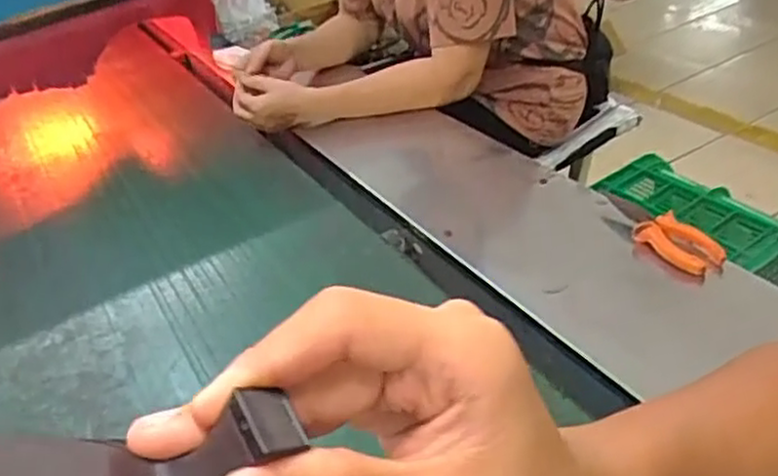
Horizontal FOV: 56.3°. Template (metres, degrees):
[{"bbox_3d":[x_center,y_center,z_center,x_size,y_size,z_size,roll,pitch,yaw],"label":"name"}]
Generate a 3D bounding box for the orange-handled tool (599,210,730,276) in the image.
[{"bbox_3d":[0.288,0.000,0.767,0.057,0.034,0.138,-29,37,-24],"label":"orange-handled tool"}]

